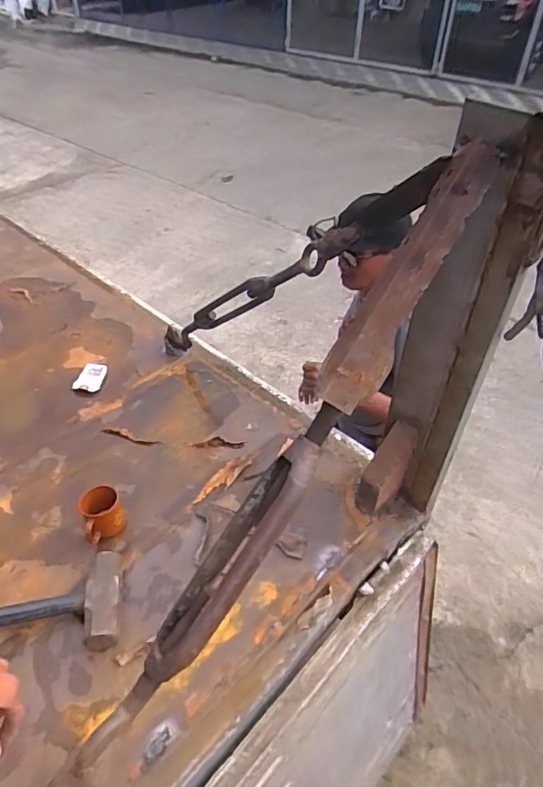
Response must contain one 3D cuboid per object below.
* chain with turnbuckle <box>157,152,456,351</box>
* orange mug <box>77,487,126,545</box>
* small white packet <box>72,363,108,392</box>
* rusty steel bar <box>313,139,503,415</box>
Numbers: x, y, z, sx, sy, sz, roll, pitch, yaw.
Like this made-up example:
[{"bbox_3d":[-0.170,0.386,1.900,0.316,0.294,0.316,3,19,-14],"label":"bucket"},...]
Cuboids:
[{"bbox_3d":[-0.017,-0.223,1.095,0.063,0.956,0.066,-41,104,-33],"label":"chain with turnbuckle"},{"bbox_3d":[-0.350,0.252,1.078,0.078,0.078,0.091,-17,50,-18],"label":"orange mug"},{"bbox_3d":[-0.499,-0.045,1.432,0.070,0.018,0.092,7,47,4],"label":"small white packet"},{"bbox_3d":[0.174,-0.148,0.671,0.071,0.038,0.374,32,94,22],"label":"rusty steel bar"}]

